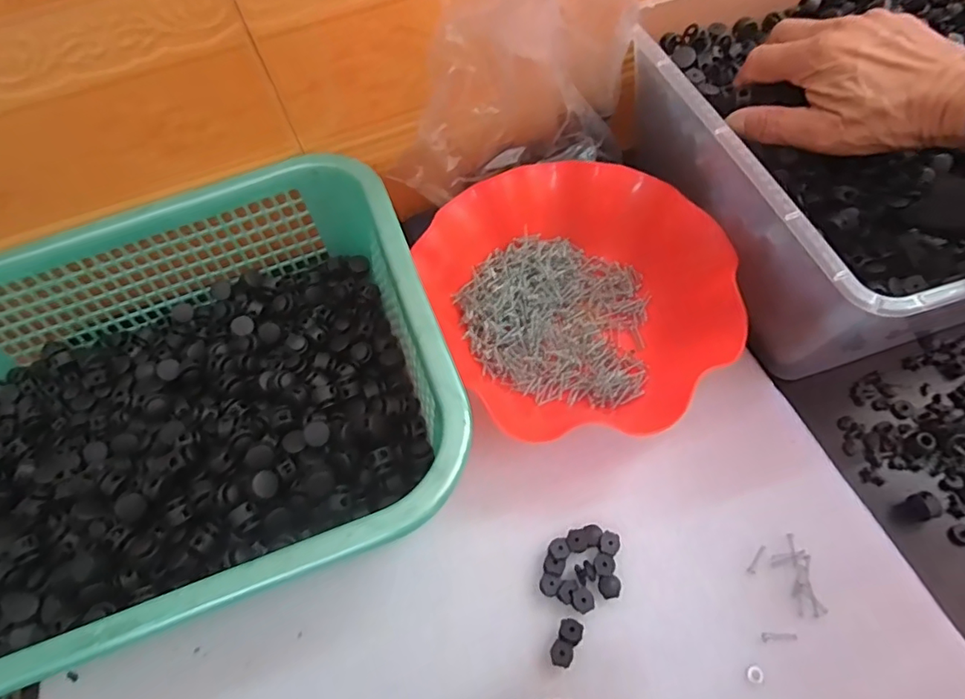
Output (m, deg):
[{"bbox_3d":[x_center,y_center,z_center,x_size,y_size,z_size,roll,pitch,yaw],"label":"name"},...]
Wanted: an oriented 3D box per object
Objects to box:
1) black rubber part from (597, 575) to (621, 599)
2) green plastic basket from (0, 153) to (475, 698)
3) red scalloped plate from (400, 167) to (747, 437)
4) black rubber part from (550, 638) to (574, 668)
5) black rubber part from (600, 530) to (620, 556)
[{"bbox_3d":[0.078,0.146,0.335,0.014,0.004,0.013,-2,61,4],"label":"black rubber part"},{"bbox_3d":[-0.220,0.040,0.363,0.386,0.099,0.293,-22,62,-7],"label":"green plastic basket"},{"bbox_3d":[0.068,-0.042,0.398,0.194,0.062,0.208,-2,61,4],"label":"red scalloped plate"},{"bbox_3d":[0.046,0.178,0.318,0.013,0.008,0.014,-2,61,4],"label":"black rubber part"},{"bbox_3d":[0.081,0.123,0.346,0.013,0.007,0.013,-2,61,4],"label":"black rubber part"}]

